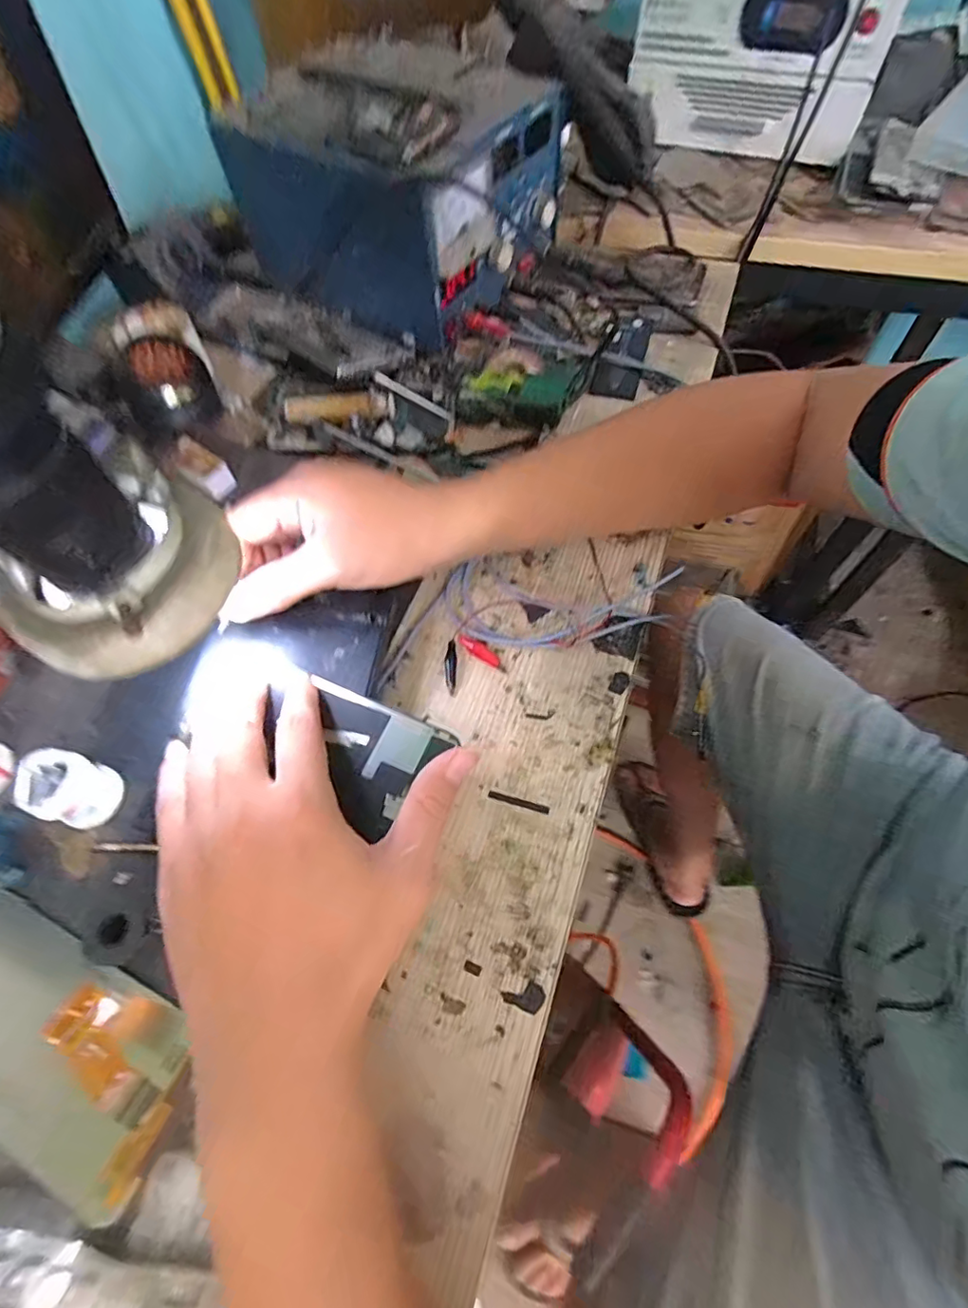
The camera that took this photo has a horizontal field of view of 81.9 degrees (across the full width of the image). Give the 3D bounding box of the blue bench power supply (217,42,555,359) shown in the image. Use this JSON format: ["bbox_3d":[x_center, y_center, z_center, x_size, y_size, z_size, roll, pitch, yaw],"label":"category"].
[{"bbox_3d":[-0.076,-0.408,0.487,0.238,0.140,0.197,27,68,16],"label":"blue bench power supply"}]

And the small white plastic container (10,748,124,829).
[{"bbox_3d":[-0.225,0.073,0.303,0.035,0.039,0.034,15,65,10],"label":"small white plastic container"}]

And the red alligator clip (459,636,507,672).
[{"bbox_3d":[0.000,-0.002,0.369,0.037,0.004,0.012,27,68,15],"label":"red alligator clip"}]

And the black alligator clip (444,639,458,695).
[{"bbox_3d":[-0.022,0.008,0.365,0.008,0.005,0.036,-2,64,2],"label":"black alligator clip"}]

